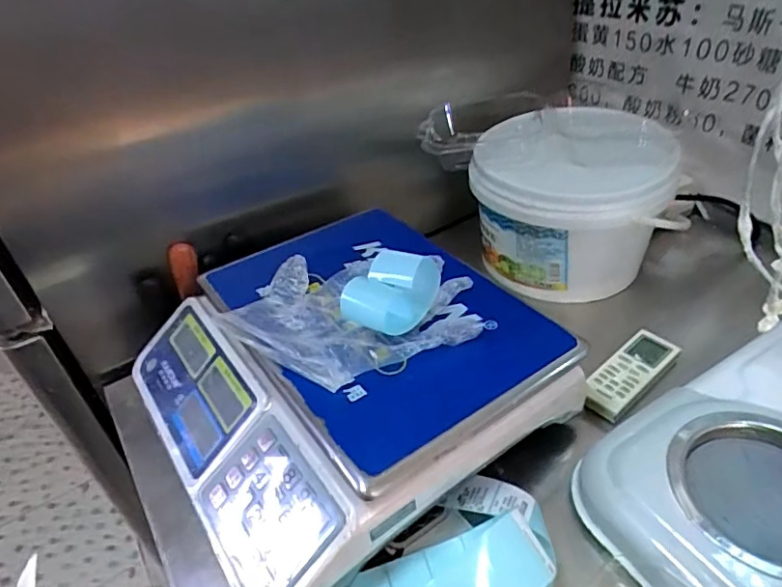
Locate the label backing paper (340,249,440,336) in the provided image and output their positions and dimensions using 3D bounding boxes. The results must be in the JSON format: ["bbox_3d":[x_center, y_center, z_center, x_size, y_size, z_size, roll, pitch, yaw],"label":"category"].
[{"bbox_3d":[-0.001,0.001,0.483,0.058,0.050,0.076,24,47,31],"label":"label backing paper"}]

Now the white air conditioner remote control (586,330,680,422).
[{"bbox_3d":[0.239,0.081,0.548,0.128,0.022,0.046,-31,46,-29],"label":"white air conditioner remote control"}]

